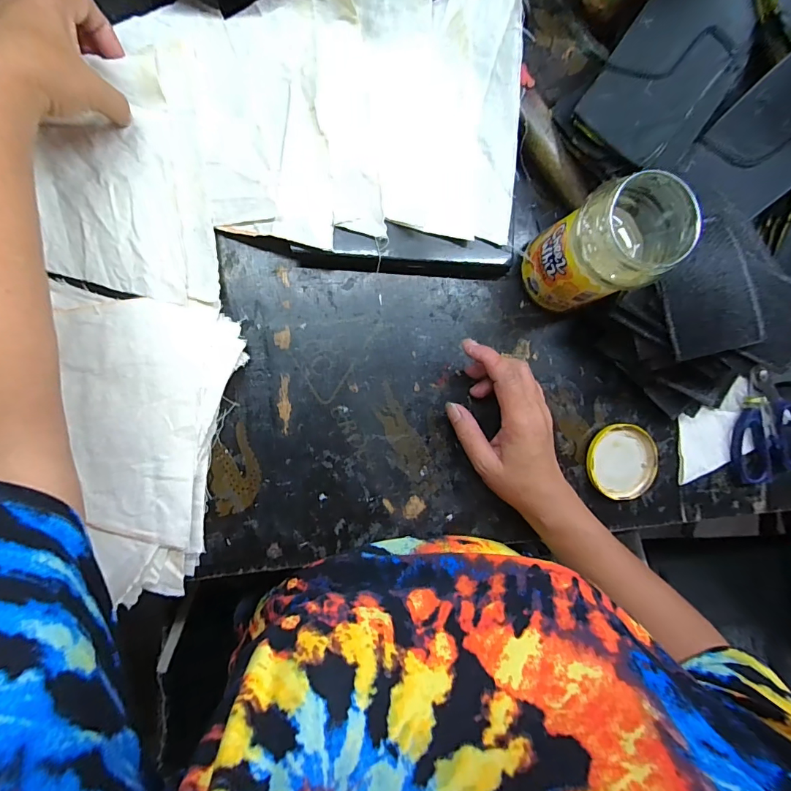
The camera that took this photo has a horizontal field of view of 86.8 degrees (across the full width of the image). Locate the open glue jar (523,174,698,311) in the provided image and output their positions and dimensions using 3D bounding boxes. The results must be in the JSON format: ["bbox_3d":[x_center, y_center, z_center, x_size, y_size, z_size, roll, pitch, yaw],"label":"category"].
[{"bbox_3d":[0.163,-0.114,0.341,0.071,0.131,0.067,0,92,-10],"label":"open glue jar"}]

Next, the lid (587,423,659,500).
[{"bbox_3d":[0.223,0.065,0.413,0.072,0.012,0.074,0,92,-10],"label":"lid"}]

